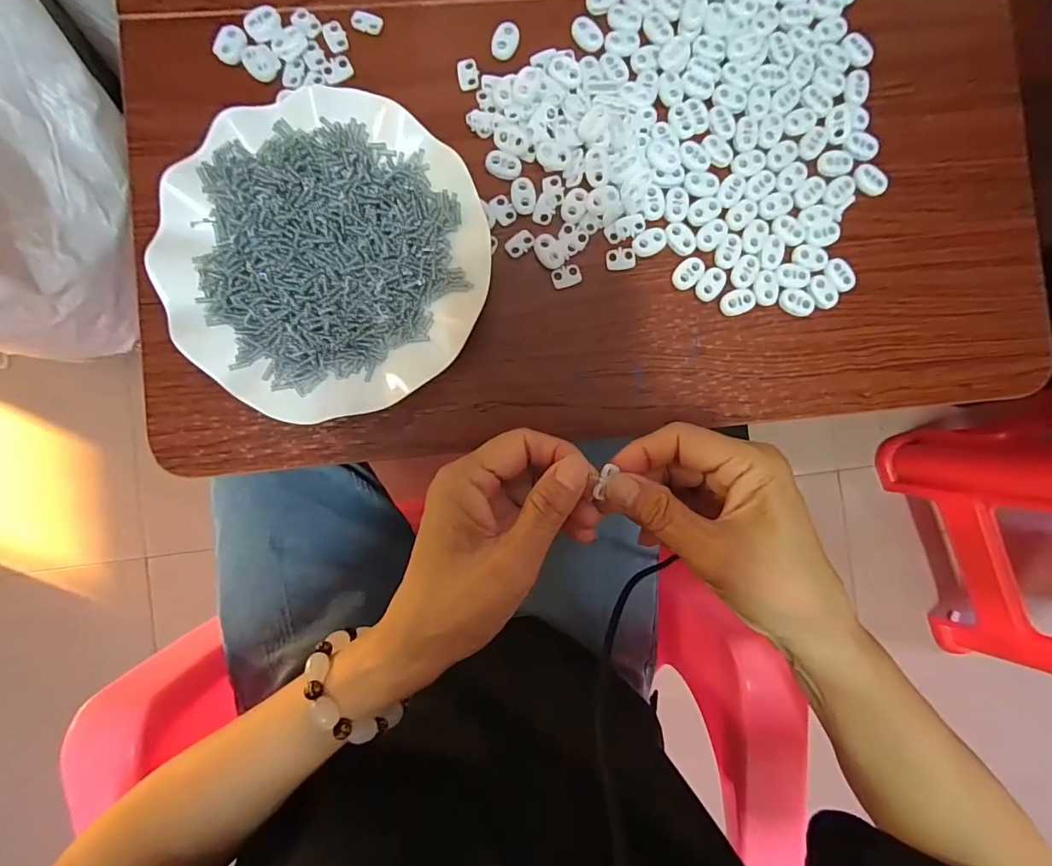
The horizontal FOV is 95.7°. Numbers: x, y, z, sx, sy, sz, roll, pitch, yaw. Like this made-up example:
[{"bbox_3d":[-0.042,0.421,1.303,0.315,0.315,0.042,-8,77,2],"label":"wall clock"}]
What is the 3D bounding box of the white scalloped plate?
[{"bbox_3d":[-0.114,-0.102,0.277,0.178,0.022,0.178,-41,91,-3],"label":"white scalloped plate"}]

